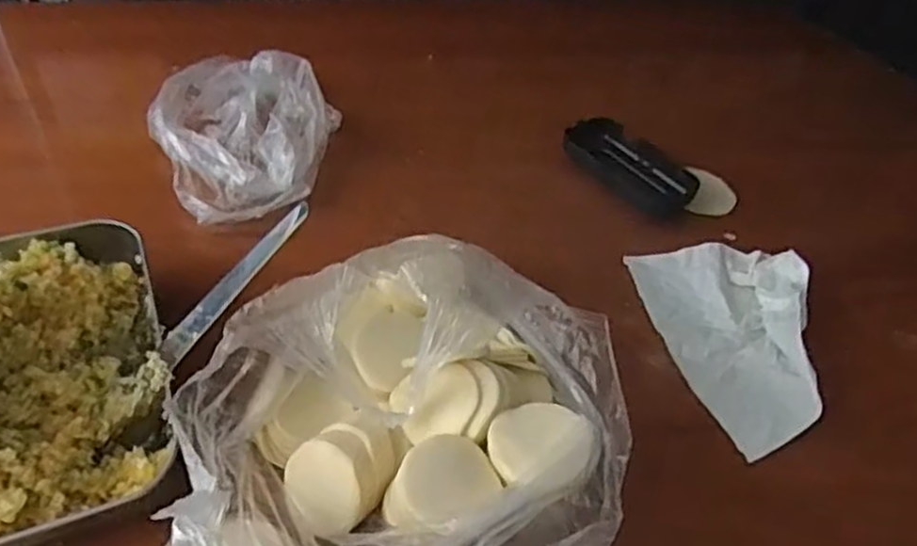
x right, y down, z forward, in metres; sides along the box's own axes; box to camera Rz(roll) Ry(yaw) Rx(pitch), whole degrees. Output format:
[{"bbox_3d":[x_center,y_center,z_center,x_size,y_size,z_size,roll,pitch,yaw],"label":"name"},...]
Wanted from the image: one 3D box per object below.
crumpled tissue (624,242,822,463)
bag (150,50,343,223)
[{"bbox_3d":[0.178,0.035,0.466,0.102,0.023,0.154,0,46,-6],"label":"crumpled tissue"},{"bbox_3d":[-0.158,-0.109,0.549,0.132,0.056,0.159,-4,46,-10],"label":"bag"}]

